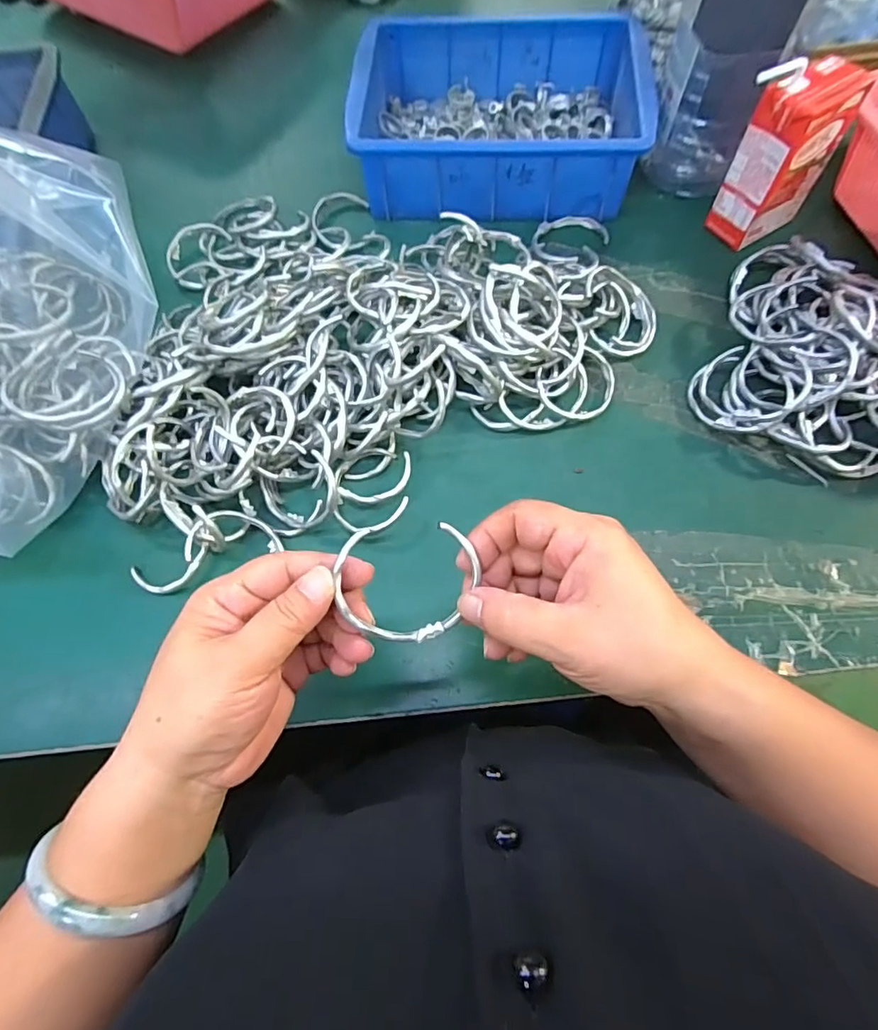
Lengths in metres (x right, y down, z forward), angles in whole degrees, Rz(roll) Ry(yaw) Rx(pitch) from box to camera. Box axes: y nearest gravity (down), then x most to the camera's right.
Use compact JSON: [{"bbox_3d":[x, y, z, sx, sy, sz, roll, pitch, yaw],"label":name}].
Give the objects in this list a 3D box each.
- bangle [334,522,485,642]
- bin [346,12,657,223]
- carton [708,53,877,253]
[{"bbox_3d":[-0.013,0.032,0.243,0.064,0.006,0.053,-4,93,-9],"label":"bangle"},{"bbox_3d":[0.052,-0.355,0.478,0.239,0.077,0.170,2,67,3],"label":"bin"},{"bbox_3d":[0.264,-0.274,0.412,0.074,0.118,0.042,-27,69,-9],"label":"carton"}]

